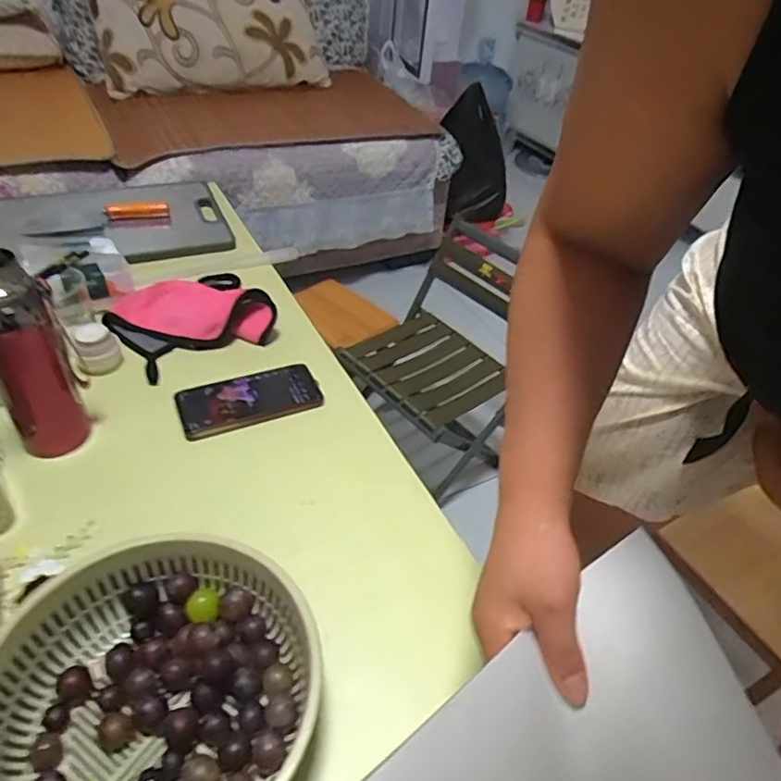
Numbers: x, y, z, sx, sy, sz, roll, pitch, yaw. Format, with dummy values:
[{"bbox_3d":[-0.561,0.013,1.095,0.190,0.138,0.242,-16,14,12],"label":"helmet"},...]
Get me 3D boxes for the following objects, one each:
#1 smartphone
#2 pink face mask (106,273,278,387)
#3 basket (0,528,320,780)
[{"bbox_3d":[-0.166,0.009,0.690,0.162,0.011,0.077,-16,47,-22],"label":"smartphone"},{"bbox_3d":[-0.265,-0.107,0.775,0.196,0.041,0.173,-27,52,-31],"label":"pink face mask"},{"bbox_3d":[-0.168,0.221,0.411,0.205,0.079,0.221,3,43,-3],"label":"basket"}]

